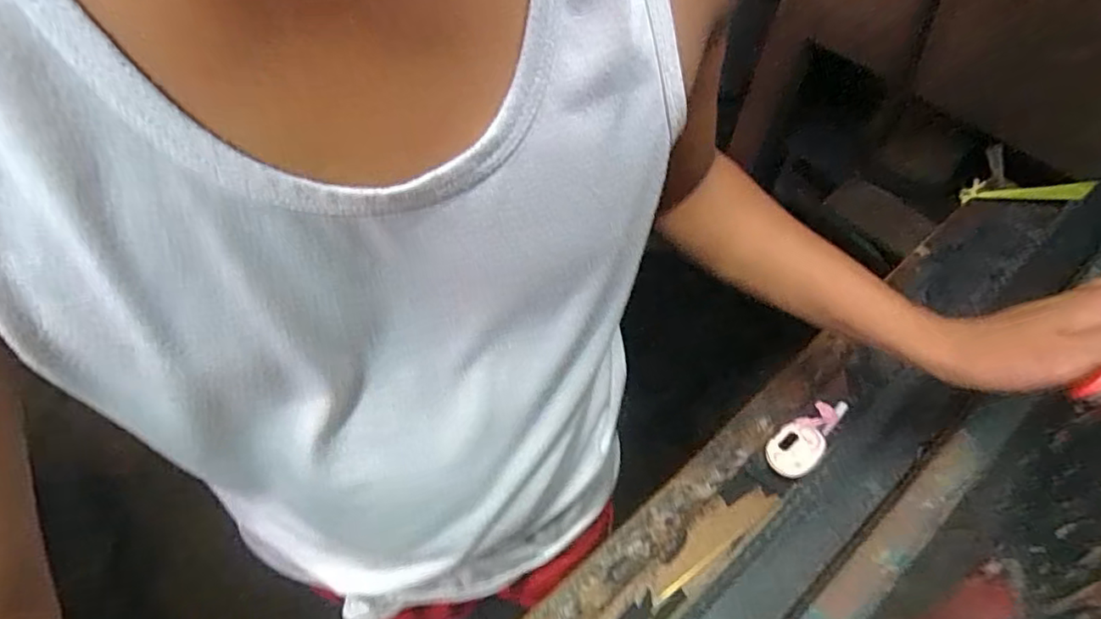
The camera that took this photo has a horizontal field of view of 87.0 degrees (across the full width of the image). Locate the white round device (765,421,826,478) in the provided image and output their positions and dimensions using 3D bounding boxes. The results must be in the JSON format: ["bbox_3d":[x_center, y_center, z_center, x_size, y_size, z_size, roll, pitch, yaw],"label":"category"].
[{"bbox_3d":[0.232,0.134,0.553,0.063,0.018,0.042,-35,65,-21],"label":"white round device"}]

